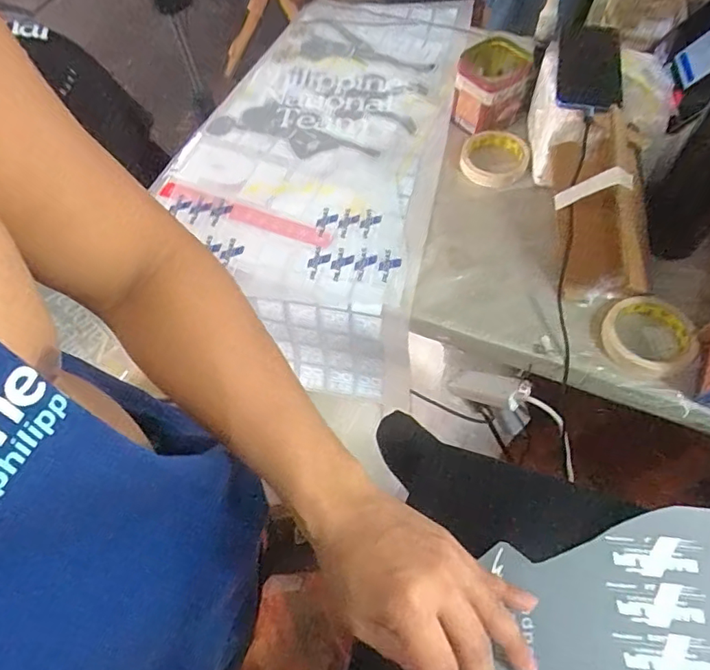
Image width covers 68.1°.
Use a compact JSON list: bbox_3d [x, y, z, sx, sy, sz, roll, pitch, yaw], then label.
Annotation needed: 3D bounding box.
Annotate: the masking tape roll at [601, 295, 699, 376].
[{"bbox_3d":[0.323,0.001,0.577,0.090,0.017,0.090,13,61,9],"label":"masking tape roll"}]

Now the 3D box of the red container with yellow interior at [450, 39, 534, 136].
[{"bbox_3d":[0.195,-0.354,0.751,0.102,0.070,0.116,16,62,11],"label":"red container with yellow interior"}]

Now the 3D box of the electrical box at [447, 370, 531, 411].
[{"bbox_3d":[0.175,0.074,0.702,0.126,0.027,0.034,5,49,53],"label":"electrical box"}]

